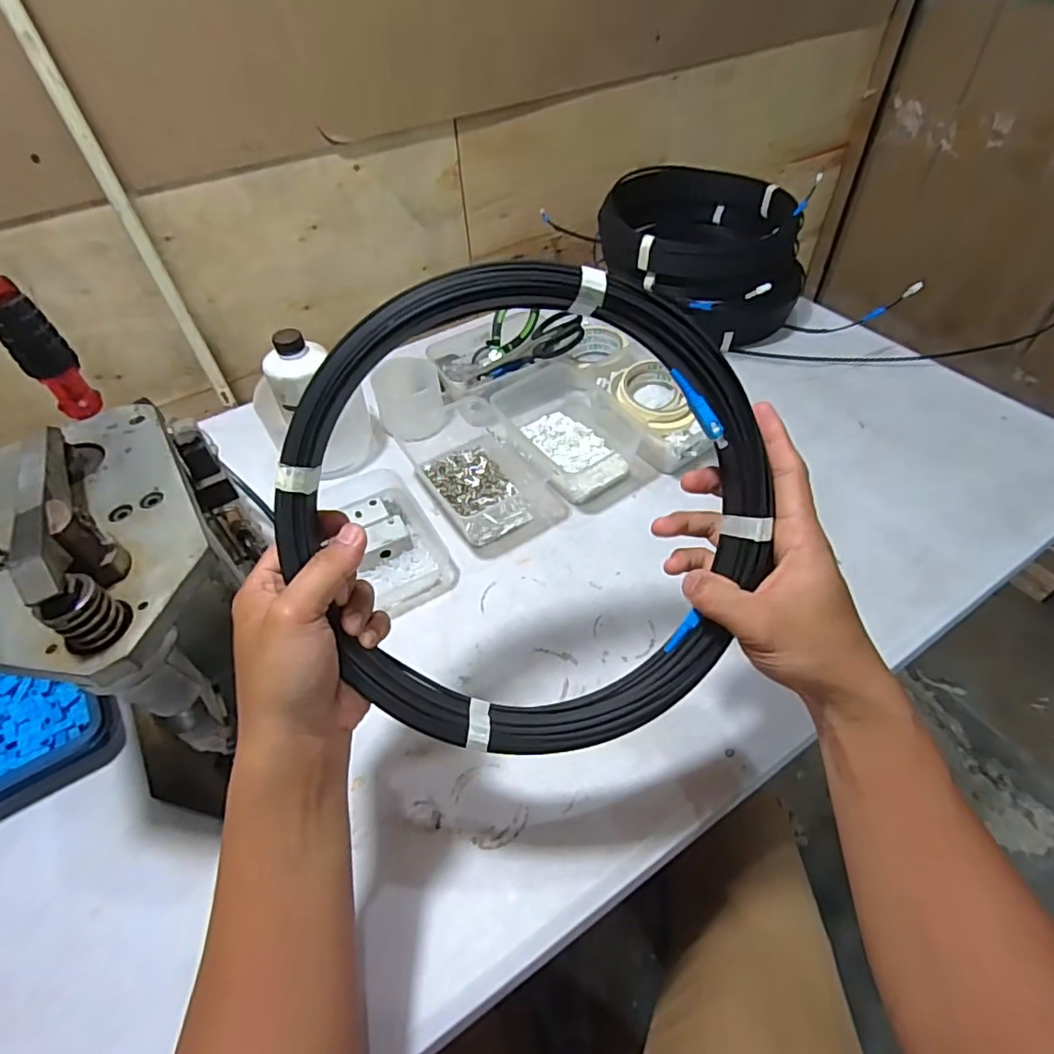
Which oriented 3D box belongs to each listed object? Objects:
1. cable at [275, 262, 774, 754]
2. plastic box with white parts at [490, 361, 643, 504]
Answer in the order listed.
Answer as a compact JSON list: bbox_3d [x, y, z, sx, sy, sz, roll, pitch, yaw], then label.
[{"bbox_3d":[0.002,-0.004,0.329,0.268,0.270,0.029,0,10,-5],"label":"cable"},{"bbox_3d":[0.043,-0.125,0.714,0.130,0.056,0.204,-21,51,-15],"label":"plastic box with white parts"}]

